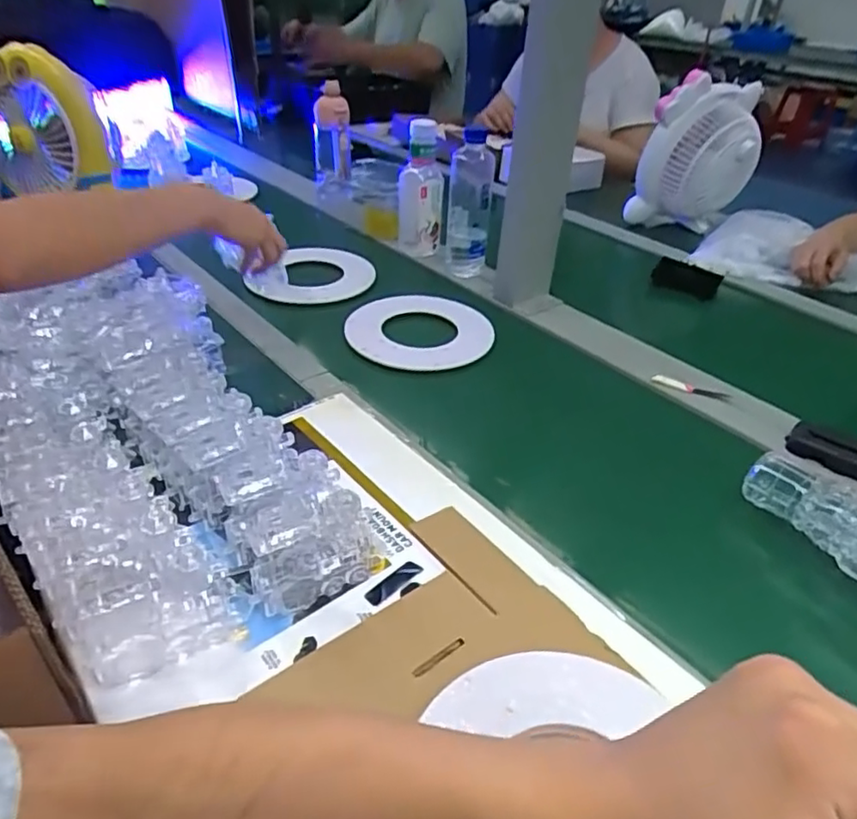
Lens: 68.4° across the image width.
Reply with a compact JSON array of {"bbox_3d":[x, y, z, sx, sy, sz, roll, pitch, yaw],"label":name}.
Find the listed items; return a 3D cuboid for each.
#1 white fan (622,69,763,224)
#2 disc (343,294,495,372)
[{"bbox_3d":[0.476,-0.435,1.111,0.204,0.244,0.111,-11,39,-19],"label":"white fan"},{"bbox_3d":[-0.012,-0.110,0.860,0.191,0.017,0.201,3,42,-3],"label":"disc"}]

